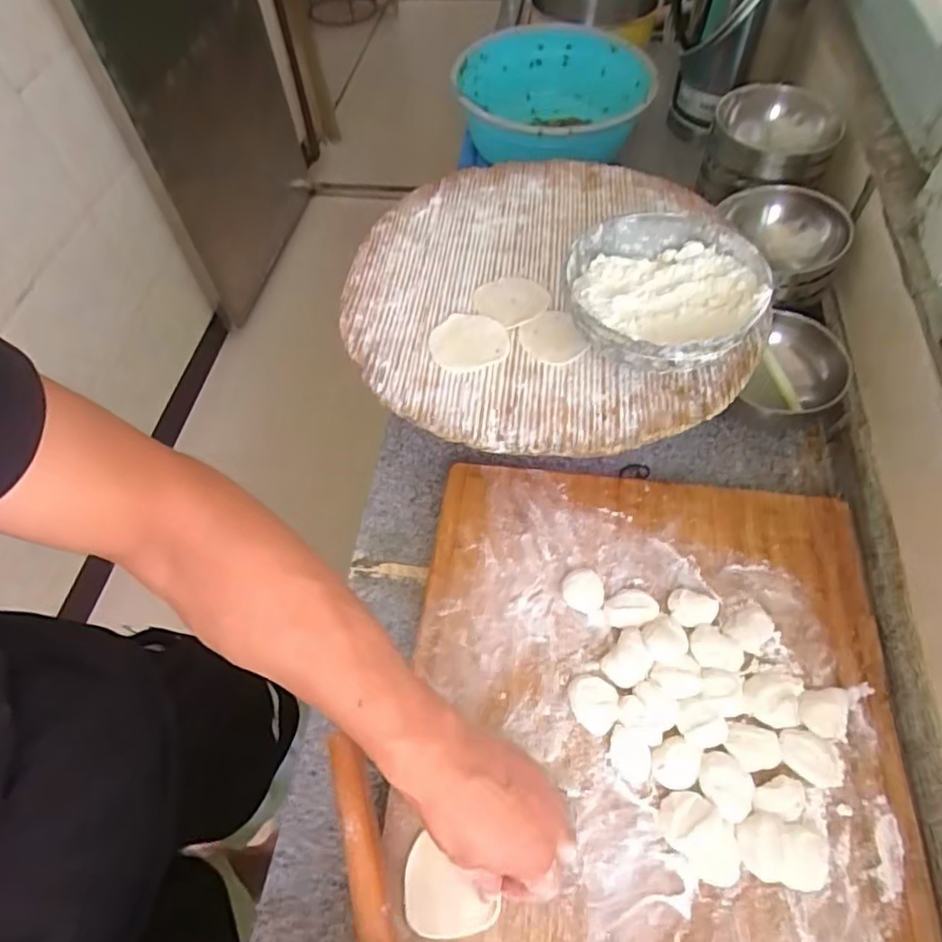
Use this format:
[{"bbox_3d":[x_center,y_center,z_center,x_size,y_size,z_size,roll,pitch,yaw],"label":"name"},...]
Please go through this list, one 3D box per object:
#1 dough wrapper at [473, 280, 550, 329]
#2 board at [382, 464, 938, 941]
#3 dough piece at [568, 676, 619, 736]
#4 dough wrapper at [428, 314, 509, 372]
[{"bbox_3d":[0.041,-0.171,0.609,0.071,0.007,0.066,-15,56,-1],"label":"dough wrapper"},{"bbox_3d":[0.130,0.258,0.453,0.379,0.017,0.578,5,59,7],"label":"board"},{"bbox_3d":[0.100,0.189,0.493,0.042,0.011,0.040,-2,59,3],"label":"dough piece"},{"bbox_3d":[-0.002,-0.126,0.585,0.075,0.005,0.069,-7,58,-2],"label":"dough wrapper"}]

